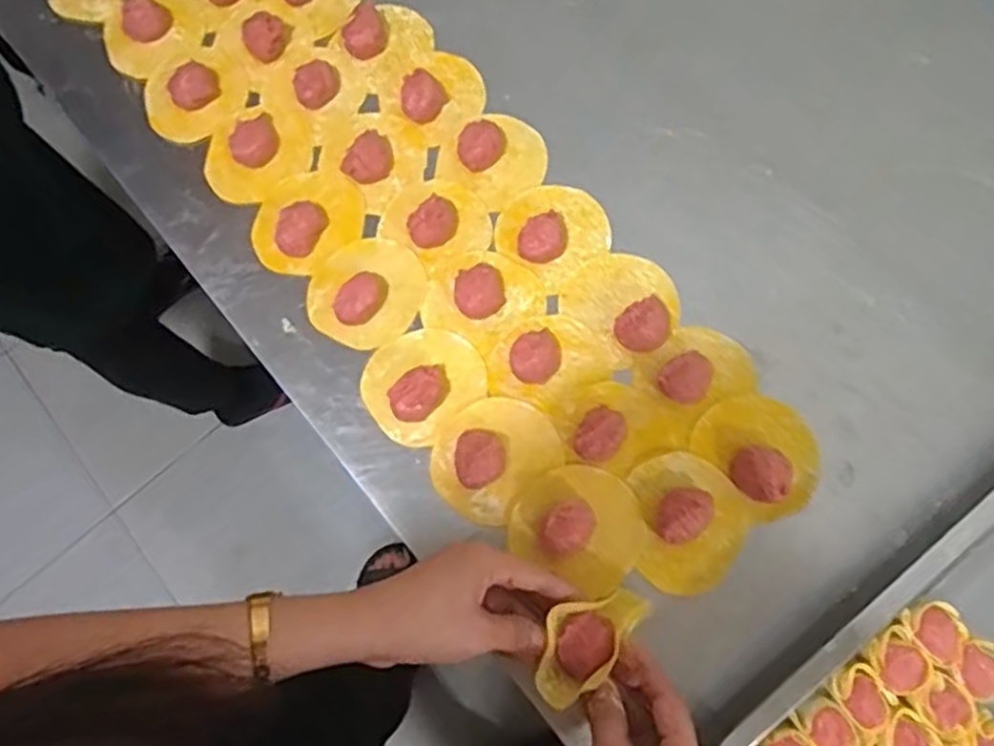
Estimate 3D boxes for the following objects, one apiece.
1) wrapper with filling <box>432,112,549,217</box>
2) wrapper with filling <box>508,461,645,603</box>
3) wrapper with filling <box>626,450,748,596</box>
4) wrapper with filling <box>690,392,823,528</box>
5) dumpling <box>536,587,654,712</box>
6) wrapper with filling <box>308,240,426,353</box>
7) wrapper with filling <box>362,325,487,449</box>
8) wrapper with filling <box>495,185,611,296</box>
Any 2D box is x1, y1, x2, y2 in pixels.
[{"bbox_3d":[-0.001,-0.164,0.565,0.079,0.023,0.069,-34,71,-12],"label":"wrapper with filling"},{"bbox_3d":[0.055,0.095,0.482,0.080,0.029,0.072,33,72,13],"label":"wrapper with filling"},{"bbox_3d":[0.120,0.091,0.474,0.077,0.023,0.083,0,67,1],"label":"wrapper with filling"},{"bbox_3d":[0.174,0.048,0.483,0.066,0.024,0.081,-36,71,-13],"label":"wrapper with filling"},{"bbox_3d":[0.054,0.158,0.444,0.078,0.026,0.043,-34,71,-12],"label":"dumpling"},{"bbox_3d":[-0.095,-0.060,0.538,0.083,0.025,0.078,-20,69,-7],"label":"wrapper with filling"},{"bbox_3d":[-0.052,0.003,0.516,0.081,0.020,0.074,0,67,1],"label":"wrapper with filling"},{"bbox_3d":[0.042,-0.109,0.539,0.073,0.026,0.073,-42,73,-15],"label":"wrapper with filling"}]

